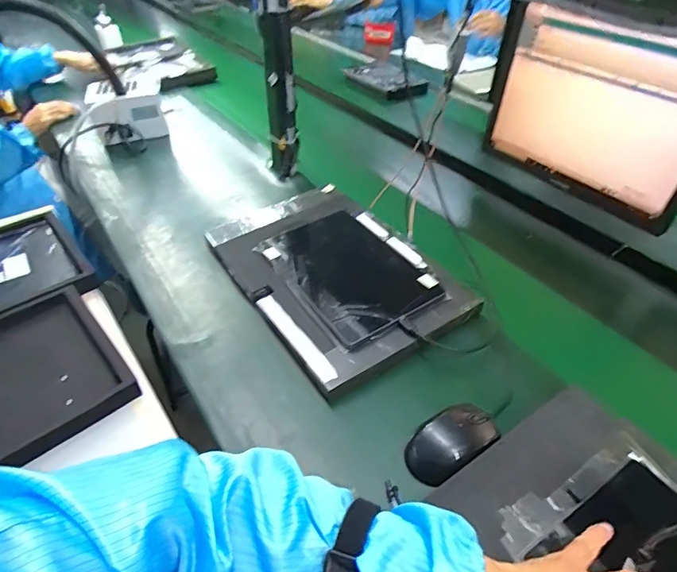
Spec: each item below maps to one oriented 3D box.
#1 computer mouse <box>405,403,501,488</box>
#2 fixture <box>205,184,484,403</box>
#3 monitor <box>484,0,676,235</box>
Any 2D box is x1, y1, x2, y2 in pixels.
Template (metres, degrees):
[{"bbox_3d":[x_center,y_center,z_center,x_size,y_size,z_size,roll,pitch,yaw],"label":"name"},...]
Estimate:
[{"bbox_3d":[0.124,0.171,0.493,0.101,0.031,0.059,-25,48,-25],"label":"computer mouse"},{"bbox_3d":[-0.017,-0.029,0.701,0.258,0.050,0.385,-24,48,-24],"label":"fixture"},{"bbox_3d":[0.409,-0.274,0.726,0.042,0.253,0.354,-24,48,-25],"label":"monitor"}]

